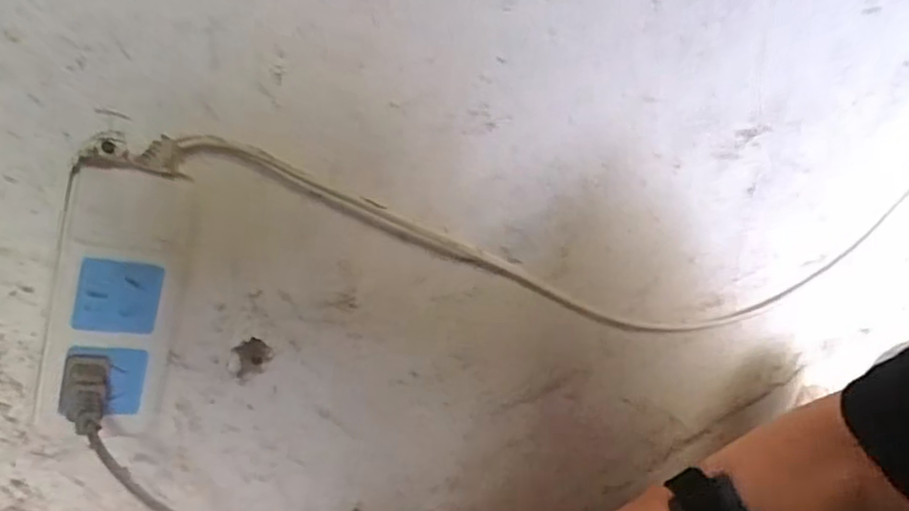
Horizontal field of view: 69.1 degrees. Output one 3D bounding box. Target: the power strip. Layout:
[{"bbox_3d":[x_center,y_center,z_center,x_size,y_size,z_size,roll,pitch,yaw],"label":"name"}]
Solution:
[{"bbox_3d":[-0.160,0.016,0.310,0.051,0.137,0.029,3,13,-43],"label":"power strip"}]

